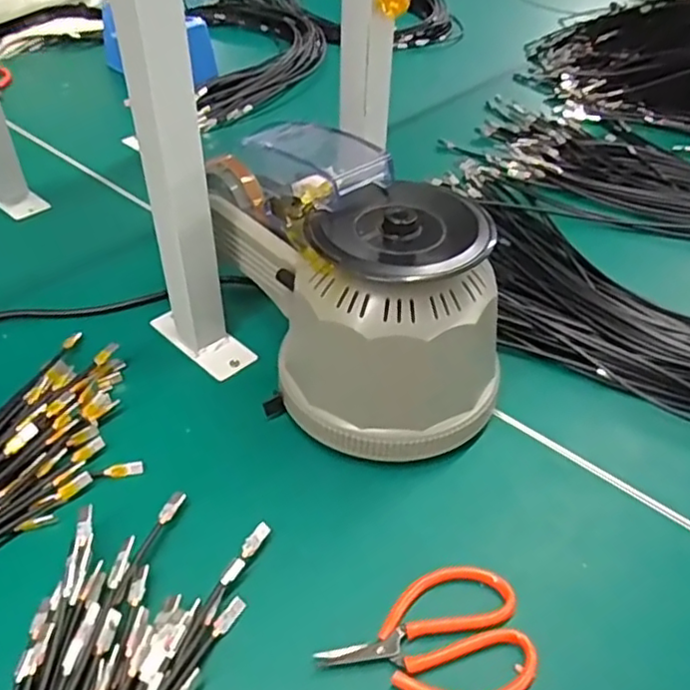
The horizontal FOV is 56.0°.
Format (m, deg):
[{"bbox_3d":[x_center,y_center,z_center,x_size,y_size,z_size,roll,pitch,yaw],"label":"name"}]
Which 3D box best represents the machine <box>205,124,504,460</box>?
[{"bbox_3d":[0.002,-0.047,0.478,0.140,0.142,0.246,-15,45,-17],"label":"machine"}]

